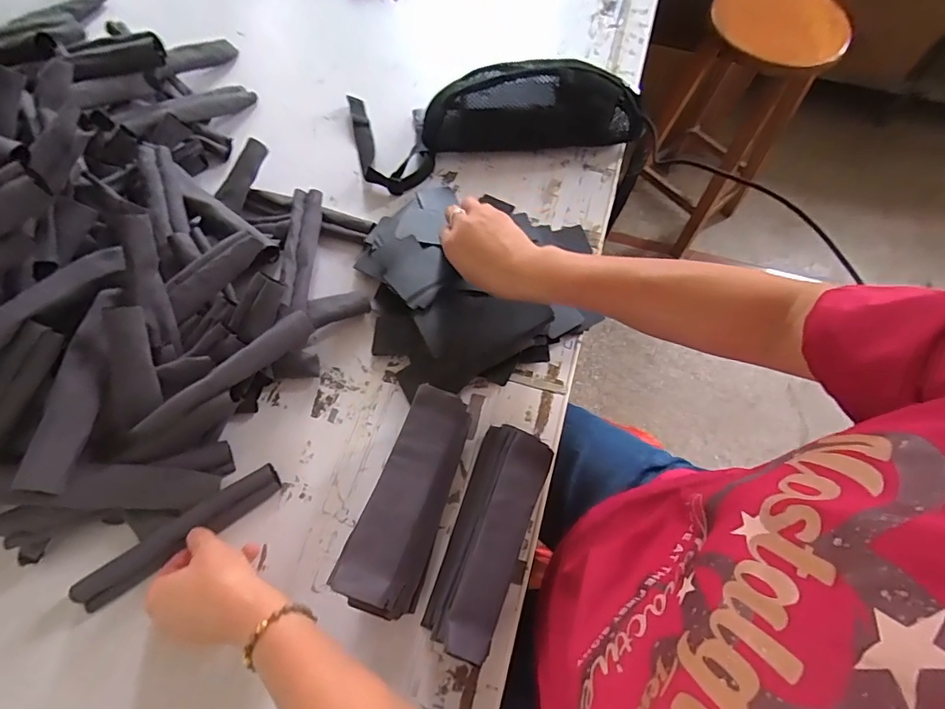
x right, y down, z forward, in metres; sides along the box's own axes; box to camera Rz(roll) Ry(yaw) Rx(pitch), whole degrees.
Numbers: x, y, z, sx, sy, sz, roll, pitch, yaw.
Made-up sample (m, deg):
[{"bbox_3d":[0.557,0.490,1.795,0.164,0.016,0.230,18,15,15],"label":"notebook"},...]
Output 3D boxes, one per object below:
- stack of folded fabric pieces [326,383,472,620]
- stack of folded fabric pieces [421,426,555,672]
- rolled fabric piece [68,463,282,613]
[{"bbox_3d":[-0.053,0.132,0.454,0.066,0.068,0.188,20,68,7],"label":"stack of folded fabric pieces"},{"bbox_3d":[0.015,0.159,0.446,0.062,0.068,0.188,18,67,6],"label":"stack of folded fabric pieces"},{"bbox_3d":[-0.270,0.168,0.464,0.190,0.019,0.032,-33,71,-15],"label":"rolled fabric piece"}]

